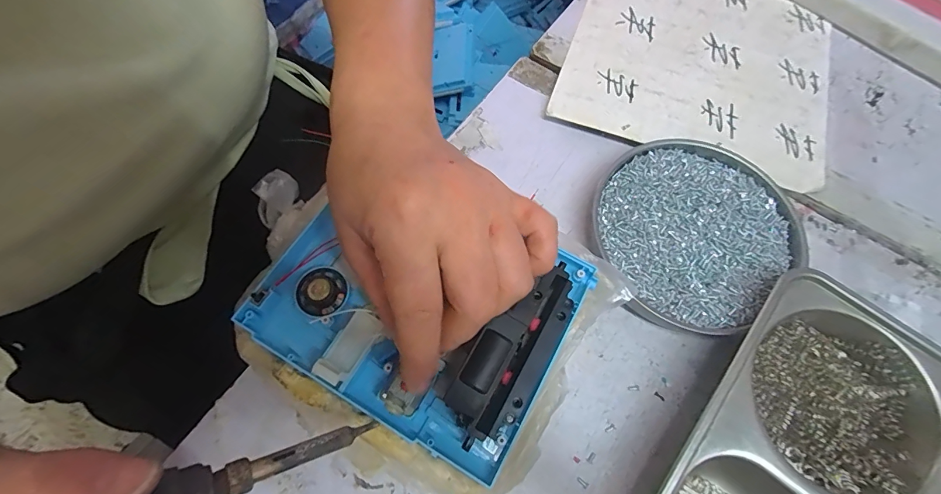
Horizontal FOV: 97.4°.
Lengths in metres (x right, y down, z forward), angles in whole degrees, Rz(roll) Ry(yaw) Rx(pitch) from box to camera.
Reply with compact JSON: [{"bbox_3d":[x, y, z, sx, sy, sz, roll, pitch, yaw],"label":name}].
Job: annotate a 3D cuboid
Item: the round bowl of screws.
[{"bbox_3d":[0.147,-0.013,0.282,0.133,0.030,0.125,-1,67,3],"label":"round bowl of screws"}]

